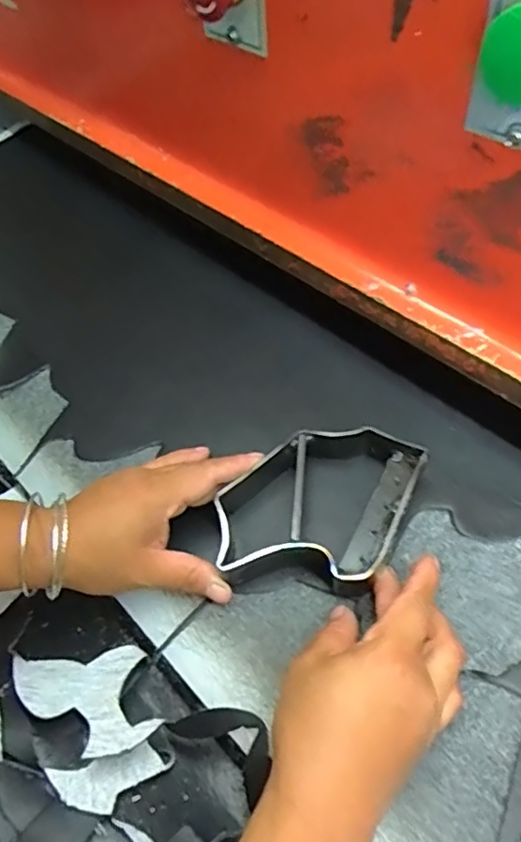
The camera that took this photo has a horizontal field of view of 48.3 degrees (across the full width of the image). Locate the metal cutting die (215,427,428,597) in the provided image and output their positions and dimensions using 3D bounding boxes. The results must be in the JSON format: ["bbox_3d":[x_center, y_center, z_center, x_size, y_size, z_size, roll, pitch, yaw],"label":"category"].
[{"bbox_3d":[0.040,0.058,0.388,0.130,0.035,0.107,2,55,7],"label":"metal cutting die"}]

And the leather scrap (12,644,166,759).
[{"bbox_3d":[-0.112,0.175,0.362,0.093,0.020,0.064,-7,55,0],"label":"leather scrap"}]

